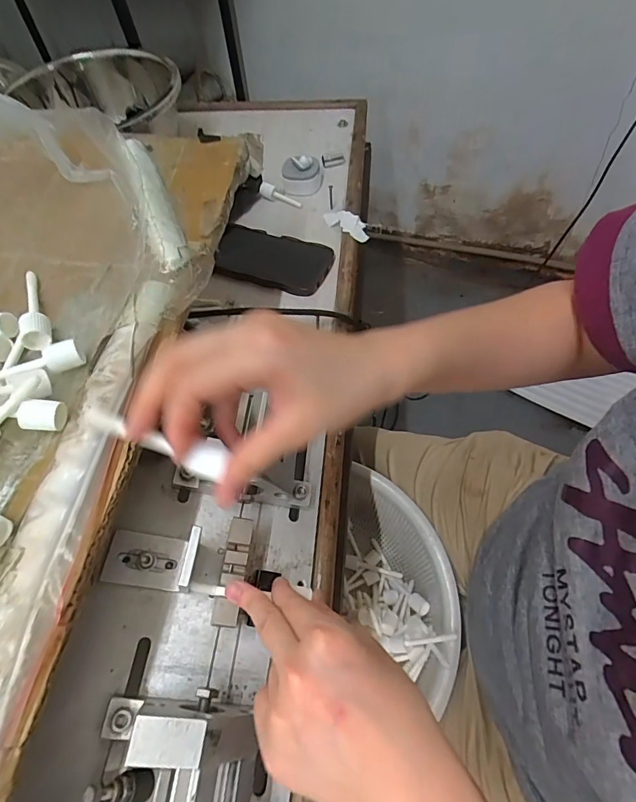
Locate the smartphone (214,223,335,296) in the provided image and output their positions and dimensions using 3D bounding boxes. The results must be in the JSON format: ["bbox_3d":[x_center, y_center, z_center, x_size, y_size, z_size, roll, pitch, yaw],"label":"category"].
[{"bbox_3d":[-0.059,-0.182,0.535,0.152,0.005,0.082,19,65,13],"label":"smartphone"}]

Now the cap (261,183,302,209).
[{"bbox_3d":[-0.052,-0.294,0.607,0.065,0.020,0.018,23,65,1],"label":"cap"}]

